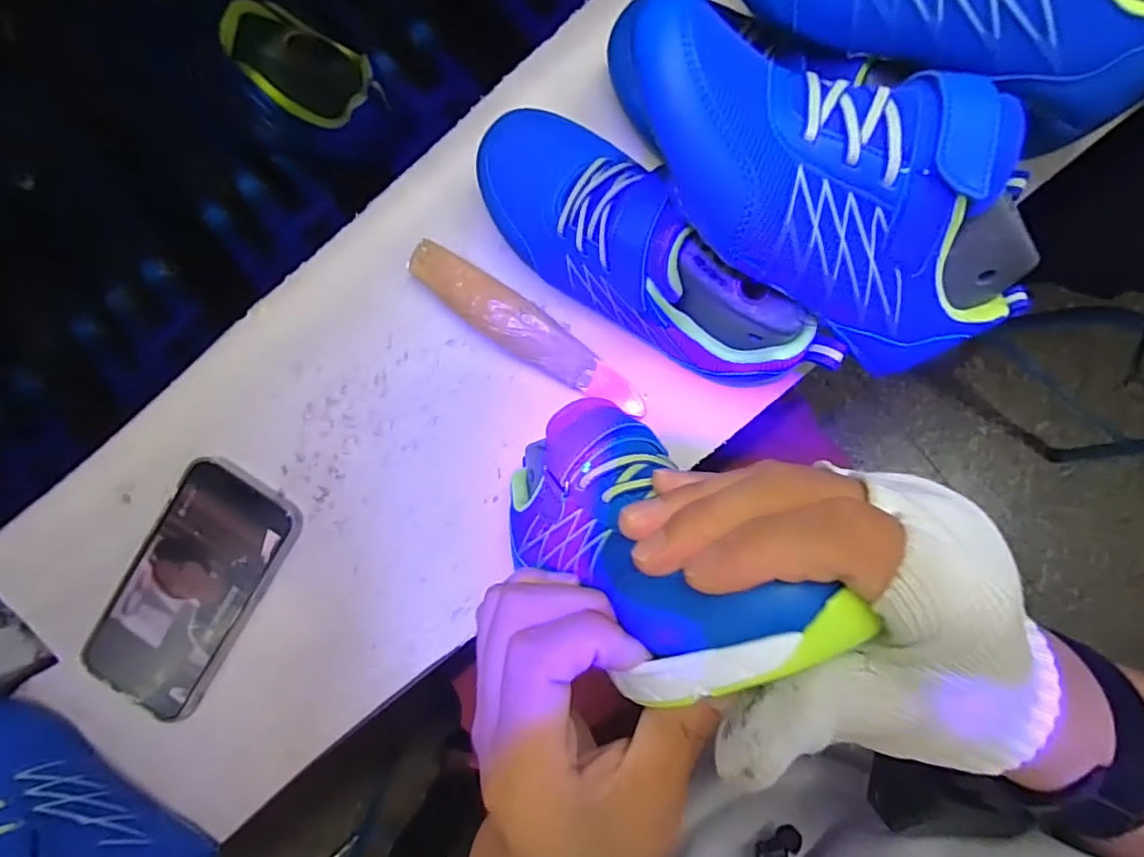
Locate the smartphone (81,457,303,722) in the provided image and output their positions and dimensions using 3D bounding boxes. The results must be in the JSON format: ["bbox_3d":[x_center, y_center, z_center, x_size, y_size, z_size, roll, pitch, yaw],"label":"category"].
[{"bbox_3d":[-0.249,0.108,0.364,0.081,0.013,0.173,31,93,4],"label":"smartphone"}]

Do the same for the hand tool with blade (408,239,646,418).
[{"bbox_3d":[-0.027,-0.059,0.337,0.163,0.026,0.031,34,93,4],"label":"hand tool with blade"}]

